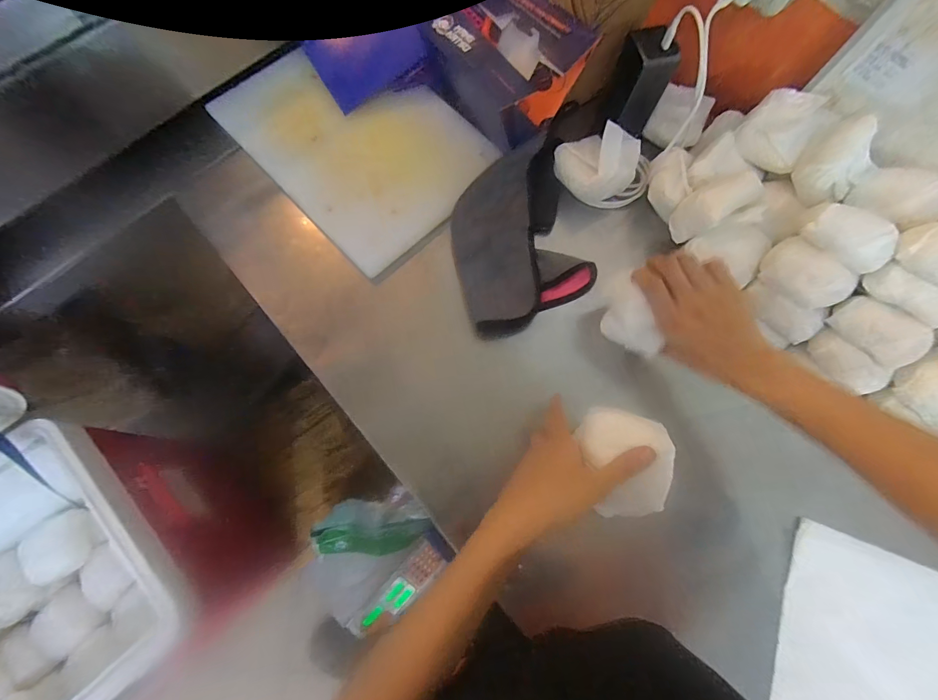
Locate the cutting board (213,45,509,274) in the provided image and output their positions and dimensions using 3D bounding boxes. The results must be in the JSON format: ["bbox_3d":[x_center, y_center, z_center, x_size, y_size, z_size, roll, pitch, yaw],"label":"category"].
[{"bbox_3d":[-0.146,-0.289,0.548,0.247,0.019,0.327,-42,84,-12],"label":"cutting board"}]

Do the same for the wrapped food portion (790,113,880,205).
[{"bbox_3d":[0.394,-0.197,0.428,0.068,0.060,0.060,-40,78,-12],"label":"wrapped food portion"}]

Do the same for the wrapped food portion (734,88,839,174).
[{"bbox_3d":[0.357,-0.253,0.464,0.077,0.047,0.079,41,77,10],"label":"wrapped food portion"}]

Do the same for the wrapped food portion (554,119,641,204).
[{"bbox_3d":[0.163,-0.242,0.505,0.108,0.054,0.072,19,74,5],"label":"wrapped food portion"}]

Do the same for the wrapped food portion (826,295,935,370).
[{"bbox_3d":[0.408,-0.018,0.400,0.034,0.046,0.075,-36,77,-11],"label":"wrapped food portion"}]

